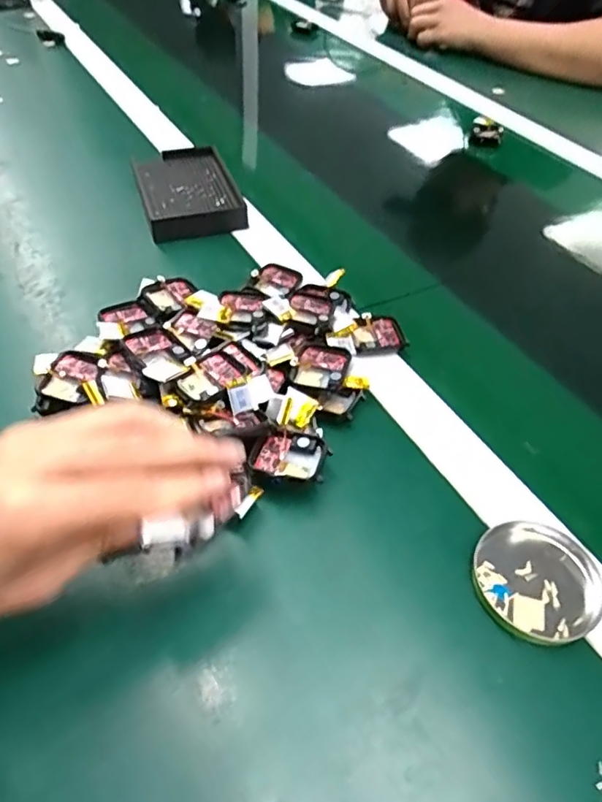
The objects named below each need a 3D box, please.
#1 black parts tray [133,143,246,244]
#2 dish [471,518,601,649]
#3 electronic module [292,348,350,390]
[{"bbox_3d":[-0.111,-0.210,0.565,0.093,0.019,0.138,-15,51,-12],"label":"black parts tray"},{"bbox_3d":[0.128,0.097,0.307,0.065,0.007,0.065,0,49,0],"label":"dish"},{"bbox_3d":[0.014,-0.025,0.394,0.035,0.006,0.035,13,50,11],"label":"electronic module"}]

